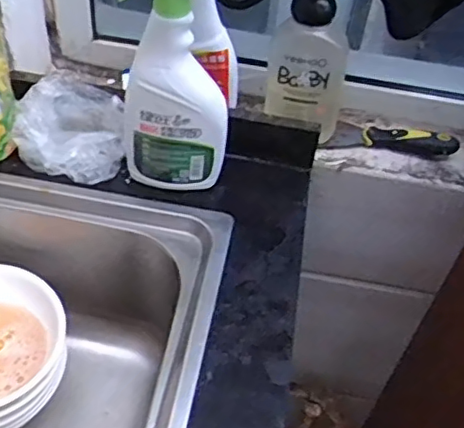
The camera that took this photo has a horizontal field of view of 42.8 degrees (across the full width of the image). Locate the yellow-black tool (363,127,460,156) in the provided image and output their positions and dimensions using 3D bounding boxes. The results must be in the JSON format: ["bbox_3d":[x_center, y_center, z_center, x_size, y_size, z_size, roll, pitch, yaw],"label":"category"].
[{"bbox_3d":[0.216,-0.091,0.714,0.108,0.026,0.025,12,45,4],"label":"yellow-black tool"}]

